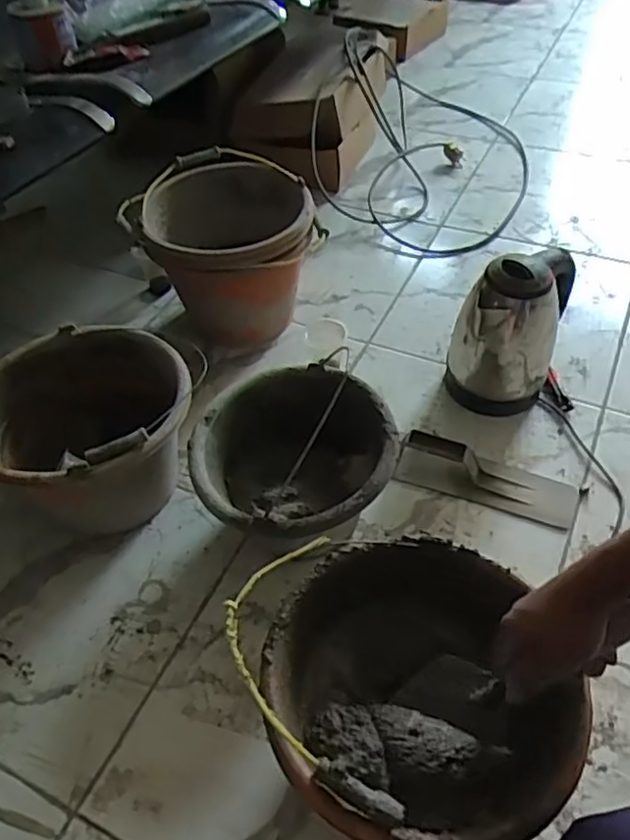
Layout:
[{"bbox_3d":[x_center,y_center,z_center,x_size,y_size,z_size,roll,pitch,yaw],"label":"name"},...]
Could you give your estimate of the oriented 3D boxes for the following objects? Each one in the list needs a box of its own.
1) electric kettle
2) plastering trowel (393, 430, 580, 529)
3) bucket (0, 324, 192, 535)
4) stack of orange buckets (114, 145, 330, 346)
[{"bbox_3d":[0.288,-0.135,0.960,0.157,0.233,0.138,11,50,14],"label":"electric kettle"},{"bbox_3d":[0.242,0.073,0.904,0.257,0.056,0.080,15,51,18],"label":"plastering trowel"},{"bbox_3d":[-0.300,0.032,0.879,0.269,0.202,0.260,-3,48,3],"label":"bucket"},{"bbox_3d":[-0.159,-0.302,1.148,0.293,0.212,0.319,-24,52,-16],"label":"stack of orange buckets"}]

